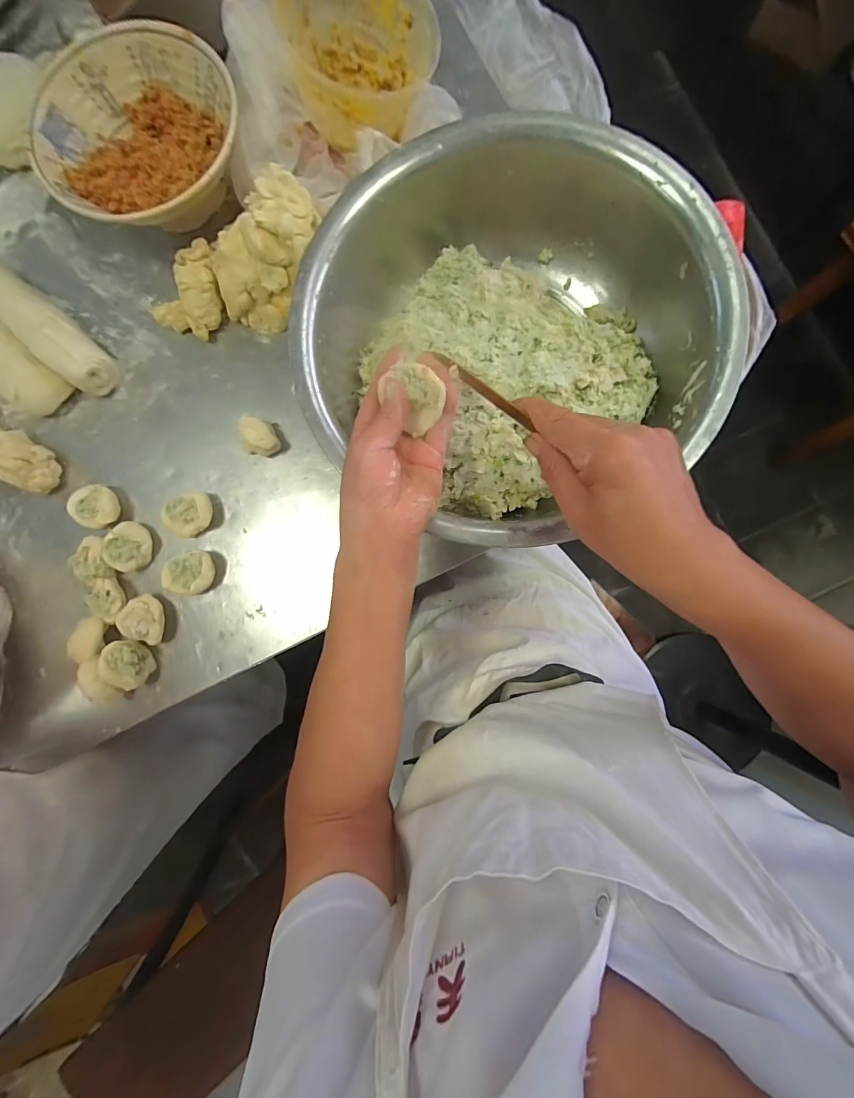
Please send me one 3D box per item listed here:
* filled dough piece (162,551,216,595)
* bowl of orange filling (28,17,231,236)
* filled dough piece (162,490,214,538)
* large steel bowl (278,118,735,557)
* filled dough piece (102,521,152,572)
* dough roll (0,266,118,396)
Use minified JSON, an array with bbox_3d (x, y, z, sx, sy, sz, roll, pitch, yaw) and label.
[{"bbox_3d":[-0.269,0.028,0.453,0.055,0.023,0.046,-12,87,2],"label":"filled dough piece"},{"bbox_3d":[-0.297,-0.432,0.435,0.197,0.078,0.203,0,87,2],"label":"bowl of orange filling"},{"bbox_3d":[-0.273,-0.041,0.458,0.049,0.027,0.053,0,87,2],"label":"filled dough piece"},{"bbox_3d":[0.070,-0.207,0.406,0.373,0.128,0.357,0,87,2],"label":"large steel bowl"},{"bbox_3d":[-0.338,-0.003,0.451,0.039,0.030,0.055,0,87,2],"label":"filled dough piece"},{"bbox_3d":[-0.447,-0.258,0.465,0.193,0.043,0.055,43,89,4],"label":"dough roll"}]

